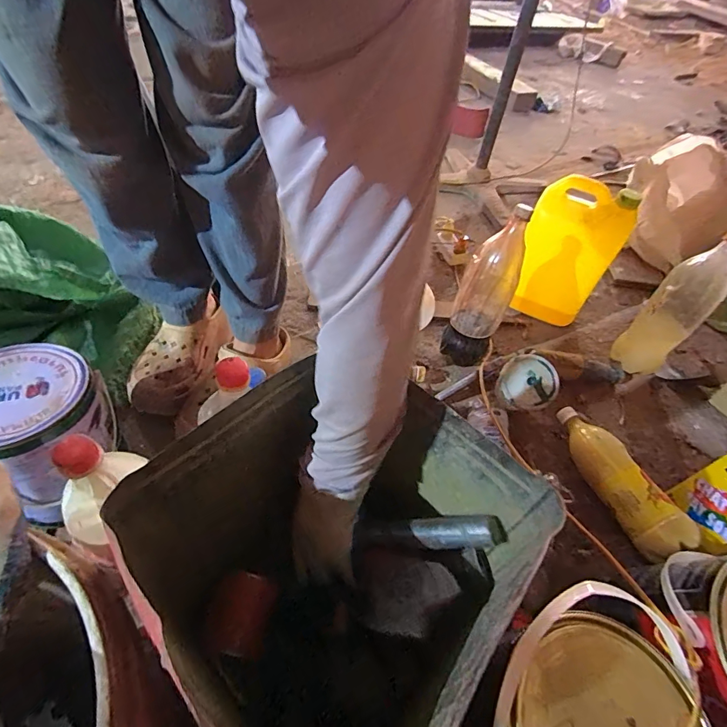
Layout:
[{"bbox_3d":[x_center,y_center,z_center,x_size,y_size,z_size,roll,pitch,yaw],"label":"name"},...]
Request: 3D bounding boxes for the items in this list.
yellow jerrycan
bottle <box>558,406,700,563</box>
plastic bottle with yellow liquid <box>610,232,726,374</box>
[{"bbox_3d":[0.409,-0.222,0.875,0.177,0.262,0.089,38,54,26],"label":"yellow jerrycan"},{"bbox_3d":[0.398,0.178,0.673,0.067,0.075,0.256,-15,50,-19],"label":"bottle"},{"bbox_3d":[0.598,-0.108,0.803,0.094,0.306,0.077,36,53,24],"label":"plastic bottle with yellow liquid"}]

